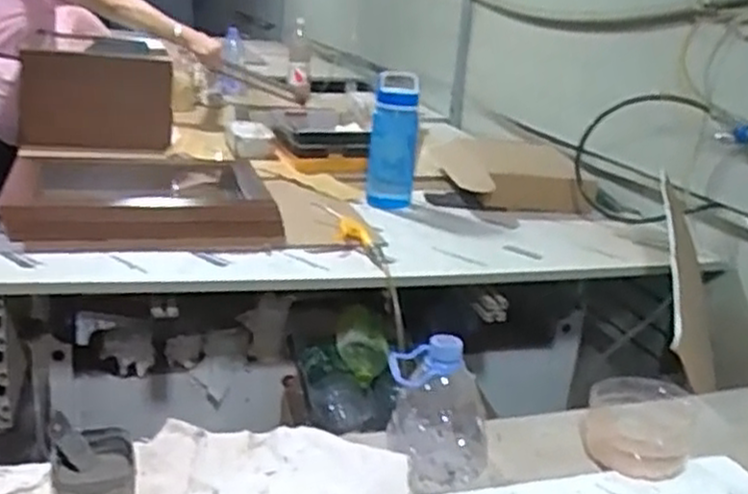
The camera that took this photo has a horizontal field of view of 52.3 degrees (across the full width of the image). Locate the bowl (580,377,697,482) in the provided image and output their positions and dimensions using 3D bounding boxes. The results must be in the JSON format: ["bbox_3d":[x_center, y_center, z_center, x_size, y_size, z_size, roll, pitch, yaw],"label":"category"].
[{"bbox_3d":[0.274,0.185,0.791,0.105,0.054,0.110,-1,20,0],"label":"bowl"}]

